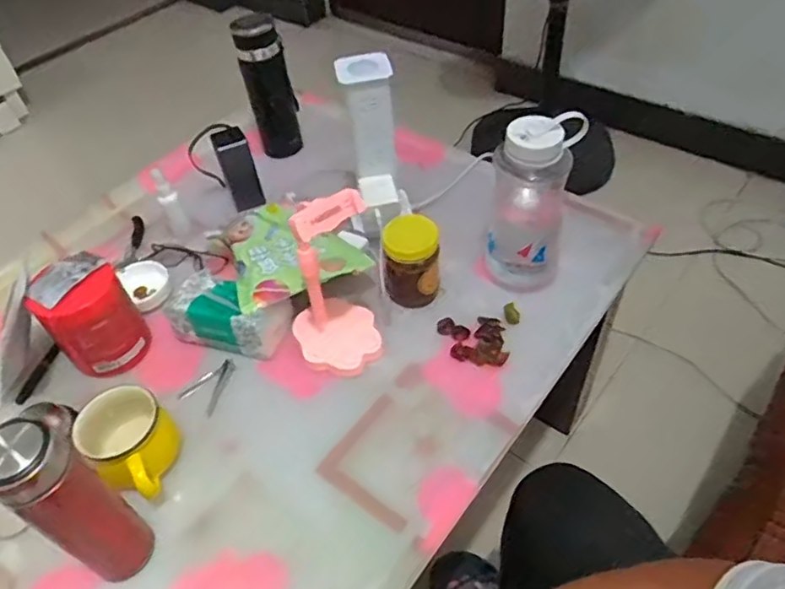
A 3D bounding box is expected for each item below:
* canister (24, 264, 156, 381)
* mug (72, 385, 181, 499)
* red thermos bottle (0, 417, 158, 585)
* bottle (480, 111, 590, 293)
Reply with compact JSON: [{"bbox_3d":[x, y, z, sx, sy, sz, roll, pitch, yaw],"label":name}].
[{"bbox_3d":[-0.379,0.035,0.763,0.102,0.140,0.105,-29,52,-20],"label":"canister"},{"bbox_3d":[-0.283,0.172,0.668,0.090,0.091,0.115,-38,56,-26],"label":"mug"},{"bbox_3d":[-0.286,0.197,0.547,0.065,0.246,0.061,-2,48,2],"label":"red thermos bottle"},{"bbox_3d":[0.183,-0.122,0.803,0.103,0.262,0.090,10,49,13],"label":"bottle"}]

